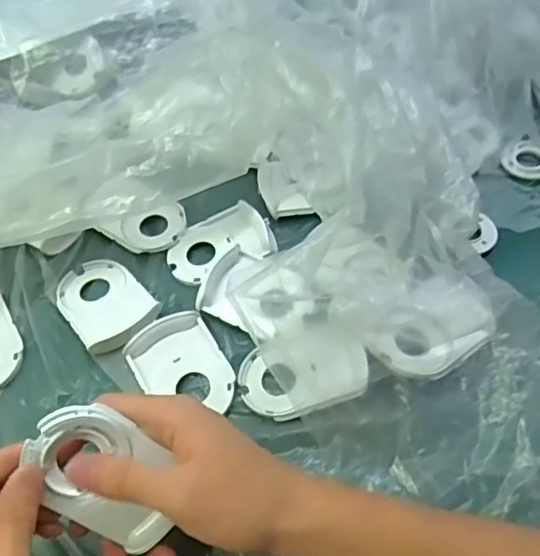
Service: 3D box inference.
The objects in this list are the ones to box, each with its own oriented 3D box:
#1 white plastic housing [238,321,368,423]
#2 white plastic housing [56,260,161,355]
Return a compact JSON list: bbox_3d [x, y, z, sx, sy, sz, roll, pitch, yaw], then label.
[{"bbox_3d":[0.021,0.062,0.380,0.083,0.010,0.056,-20,55,8],"label":"white plastic housing"},{"bbox_3d":[-0.125,0.017,0.432,0.057,0.017,0.084,-35,59,-19],"label":"white plastic housing"}]

